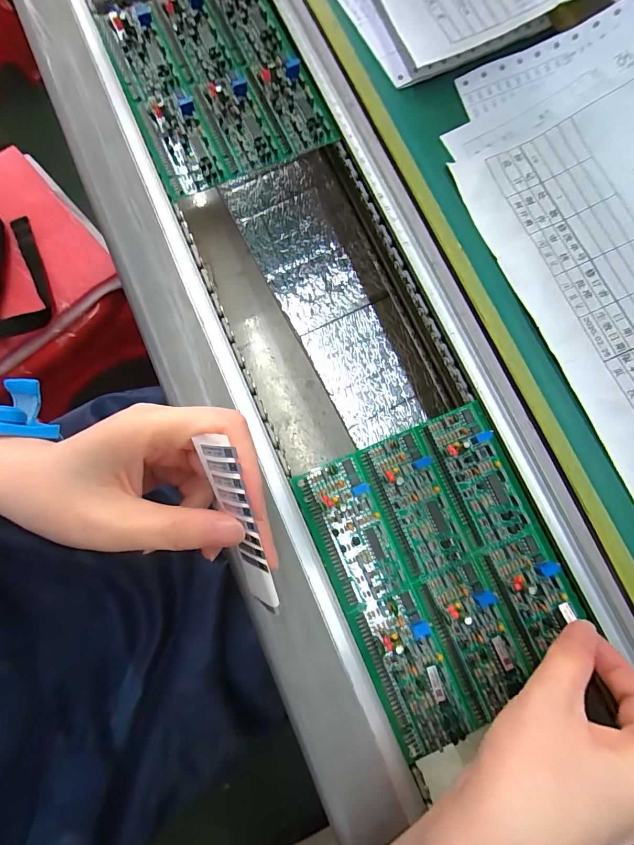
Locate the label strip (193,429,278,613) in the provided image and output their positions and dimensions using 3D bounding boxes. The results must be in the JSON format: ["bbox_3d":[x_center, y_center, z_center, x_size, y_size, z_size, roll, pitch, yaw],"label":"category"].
[{"bbox_3d":[-0.032,0.047,0.170,0.018,0.004,0.089,2,116,31],"label":"label strip"}]

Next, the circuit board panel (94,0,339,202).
[{"bbox_3d":[-0.074,-0.249,0.290,0.121,0.017,0.156,-23,81,-4],"label":"circuit board panel"}]

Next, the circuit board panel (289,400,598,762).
[{"bbox_3d":[0.074,0.084,0.232,0.125,0.008,0.159,-24,81,-4],"label":"circuit board panel"}]

